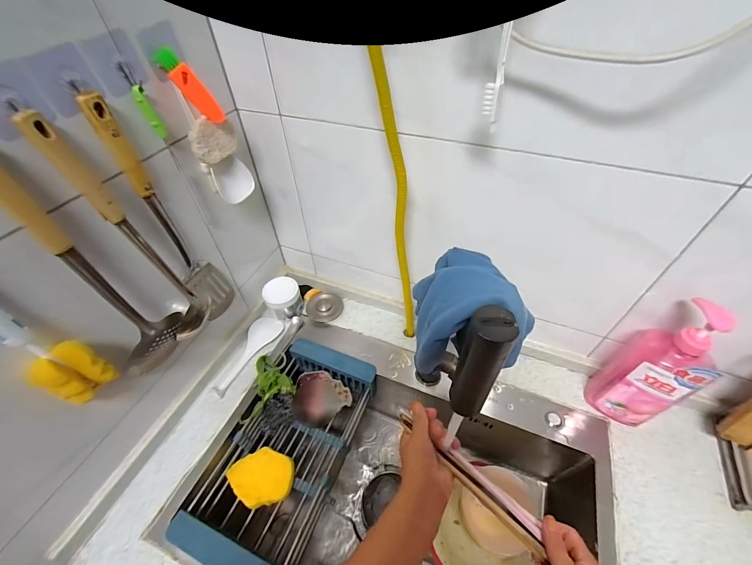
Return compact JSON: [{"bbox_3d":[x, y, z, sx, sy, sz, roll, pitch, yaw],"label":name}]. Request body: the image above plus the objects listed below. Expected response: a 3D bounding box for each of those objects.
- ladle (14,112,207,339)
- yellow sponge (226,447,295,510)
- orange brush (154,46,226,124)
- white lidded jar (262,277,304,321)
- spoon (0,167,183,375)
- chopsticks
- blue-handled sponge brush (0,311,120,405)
[{"bbox_3d":[-0.304,-0.045,0.413,0.063,0.317,0.060,30,55,26],"label":"ladle"},{"bbox_3d":[-0.208,0.343,0.575,0.116,0.039,0.089,7,48,8],"label":"yellow sponge"},{"bbox_3d":[-0.244,-0.258,0.433,0.029,0.098,0.016,-30,49,9],"label":"orange brush"},{"bbox_3d":[-0.206,0.037,0.724,0.076,0.078,0.065,-19,50,-15],"label":"white lidded jar"},{"bbox_3d":[-0.326,0.000,0.383,0.086,0.332,0.048,-36,56,-27],"label":"spoon"},{"bbox_3d":[0.119,0.248,0.420,0.213,0.015,0.031,37,58,22],"label":"chopsticks"},{"bbox_3d":[-0.365,0.045,0.321,0.041,0.259,0.055,15,50,15],"label":"blue-handled sponge brush"}]

